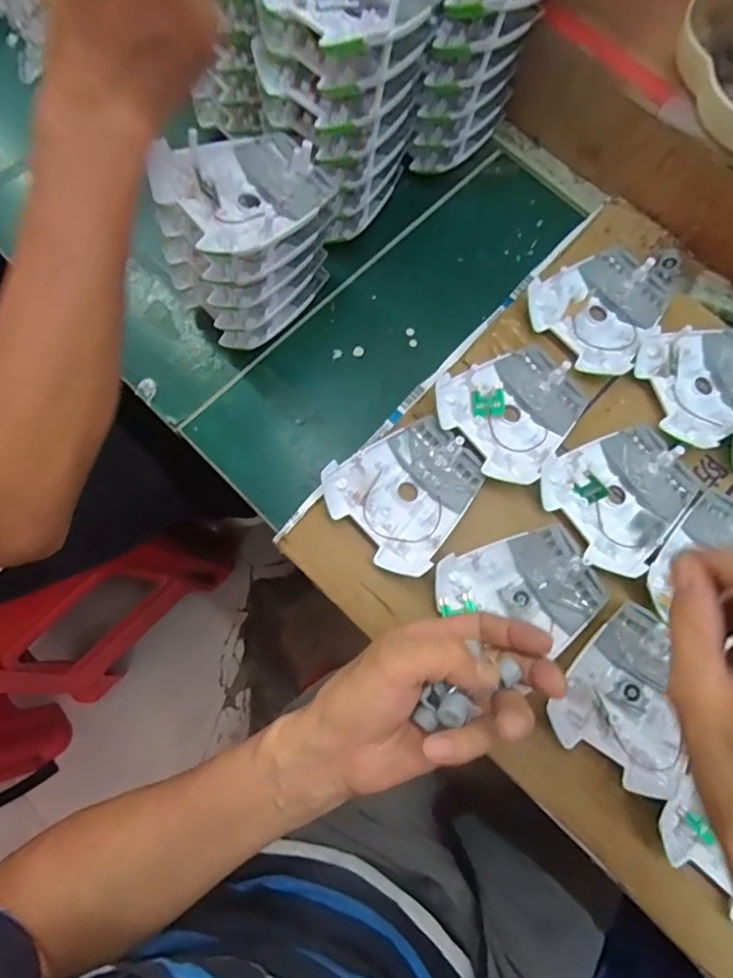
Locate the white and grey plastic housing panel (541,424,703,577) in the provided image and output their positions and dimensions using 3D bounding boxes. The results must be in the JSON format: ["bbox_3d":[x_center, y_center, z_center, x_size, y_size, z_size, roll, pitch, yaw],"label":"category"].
[{"bbox_3d":[0.196,0.003,0.412,0.111,0.013,0.096,-31,80,-8],"label":"white and grey plastic housing panel"}]

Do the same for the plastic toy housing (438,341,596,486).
[{"bbox_3d":[0.119,-0.063,0.429,0.107,0.020,0.098,-36,80,-9],"label":"plastic toy housing"}]

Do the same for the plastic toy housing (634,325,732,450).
[{"bbox_3d":[0.276,-0.086,0.435,0.102,0.022,0.095,-18,78,-5],"label":"plastic toy housing"}]

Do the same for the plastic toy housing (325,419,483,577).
[{"bbox_3d":[0.033,0.000,0.409,0.107,0.016,0.096,-41,81,-9],"label":"plastic toy housing"}]

